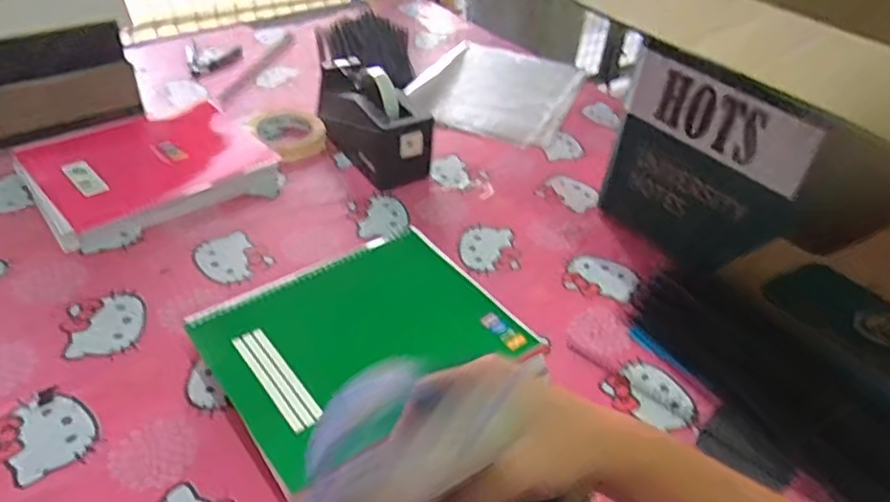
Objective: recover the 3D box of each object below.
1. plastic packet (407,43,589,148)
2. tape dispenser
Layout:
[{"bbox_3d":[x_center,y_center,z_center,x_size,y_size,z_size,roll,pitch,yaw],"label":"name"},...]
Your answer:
[{"bbox_3d":[0.092,-0.279,1.071,0.237,0.023,0.315,16,40,14],"label":"plastic packet"},{"bbox_3d":[-0.098,-0.180,0.862,0.093,0.111,0.196,-14,43,-22],"label":"tape dispenser"}]

